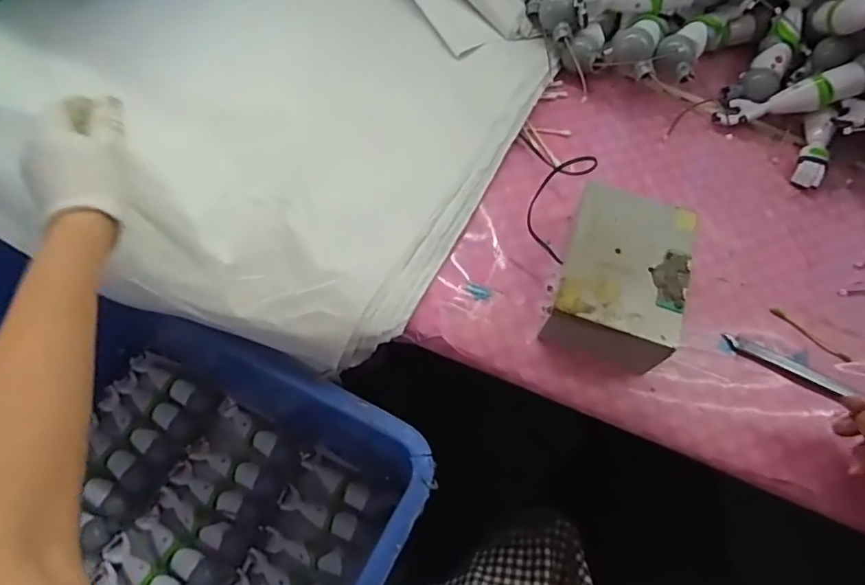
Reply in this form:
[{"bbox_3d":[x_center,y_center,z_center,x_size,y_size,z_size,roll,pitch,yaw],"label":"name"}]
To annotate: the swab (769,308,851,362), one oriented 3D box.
[{"bbox_3d":[0.318,0.036,0.456,0.072,0.006,0.007,36,68,13],"label":"swab"}]

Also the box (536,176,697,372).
[{"bbox_3d":[0.146,-0.009,0.430,0.093,0.058,0.130,18,65,5],"label":"box"}]

